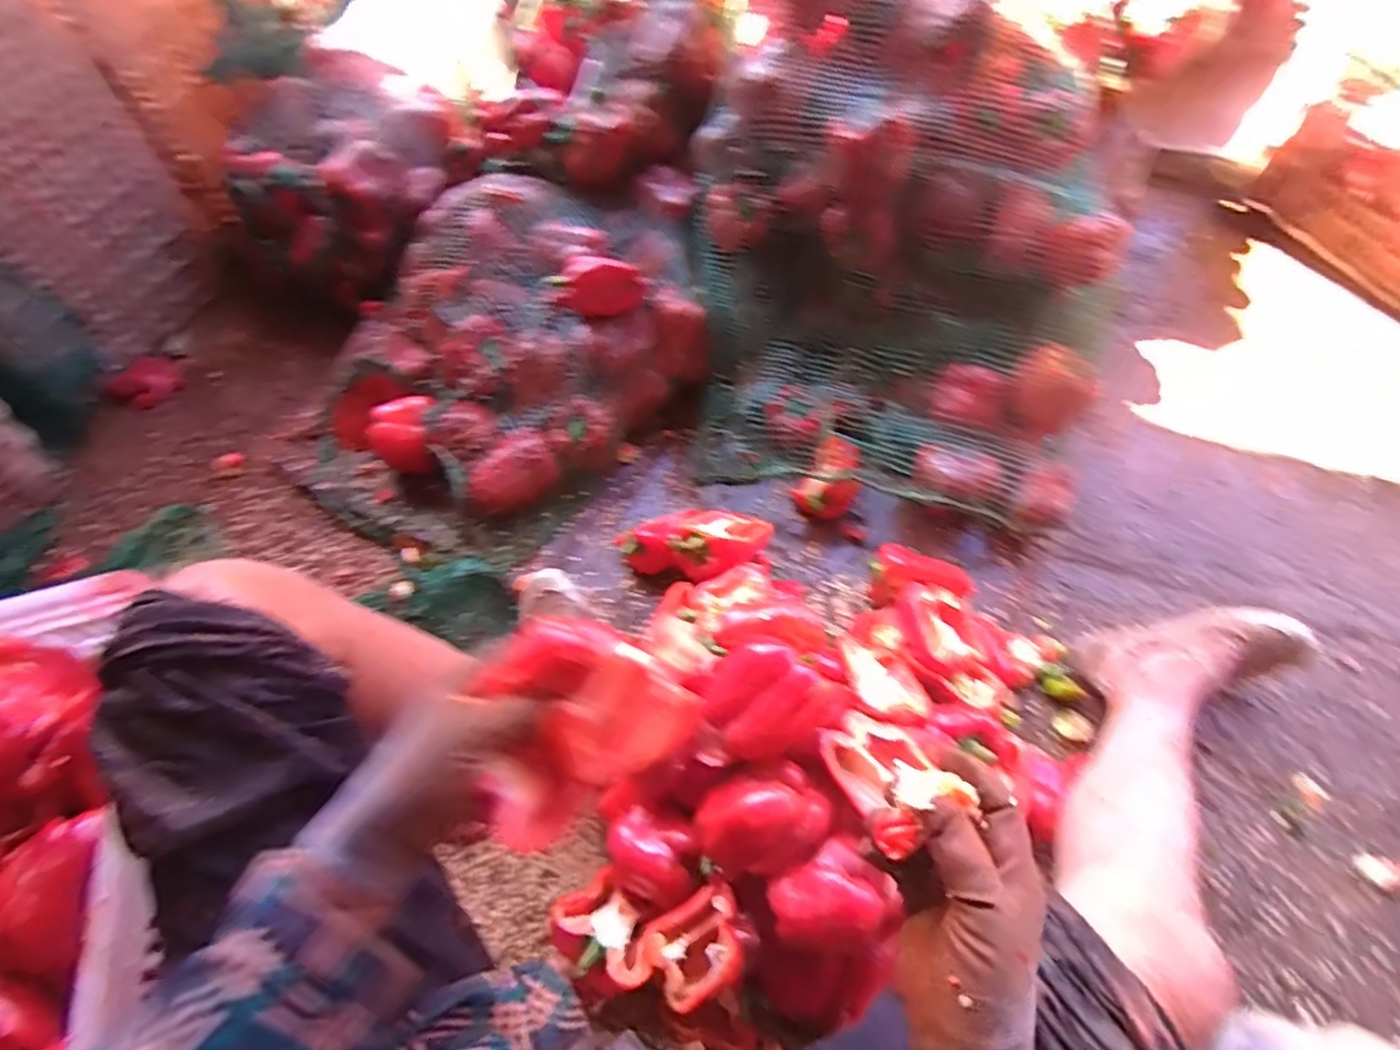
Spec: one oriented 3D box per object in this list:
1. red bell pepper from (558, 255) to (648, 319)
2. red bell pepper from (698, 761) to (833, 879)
[{"bbox_3d":[-0.129,-0.318,0.865,0.110,0.067,0.064,-4,60,-2],"label":"red bell pepper"},{"bbox_3d":[0.057,0.263,0.583,0.110,0.062,0.075,-17,61,-9],"label":"red bell pepper"}]

